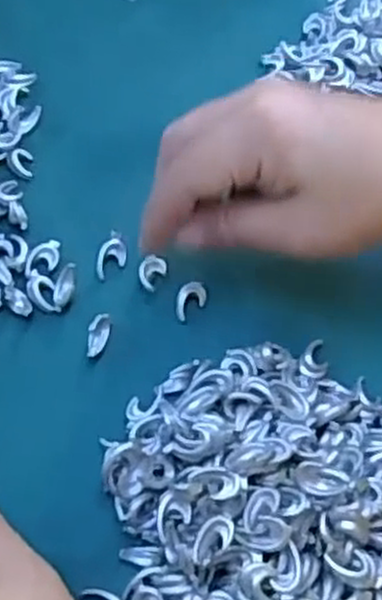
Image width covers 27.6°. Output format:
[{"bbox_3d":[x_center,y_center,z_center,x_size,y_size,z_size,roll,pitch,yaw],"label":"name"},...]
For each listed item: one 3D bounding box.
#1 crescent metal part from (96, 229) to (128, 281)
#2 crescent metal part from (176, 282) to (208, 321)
[{"bbox_3d":[-0.036,-0.020,0.354,0.013,0.004,0.023,27,63,11],"label":"crescent metal part"},{"bbox_3d":[-0.001,-0.001,0.345,0.018,0.004,0.013,-33,68,-19],"label":"crescent metal part"}]

